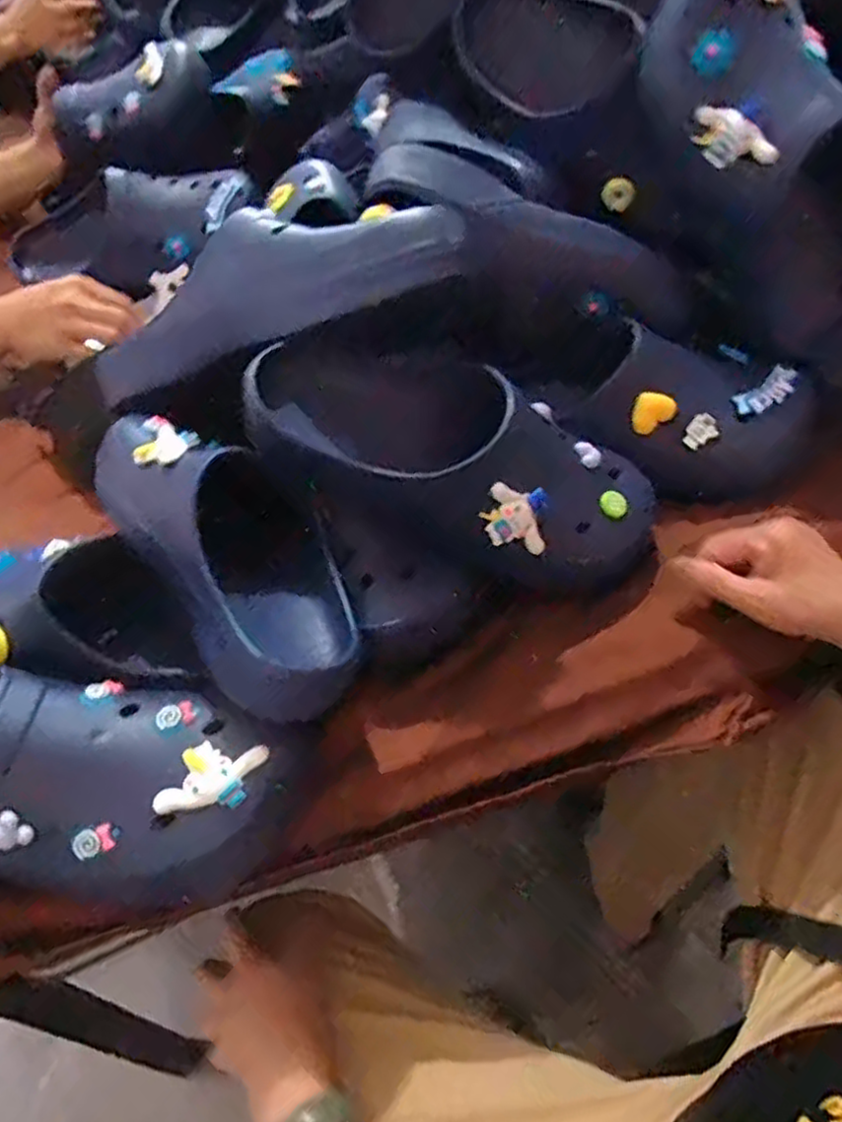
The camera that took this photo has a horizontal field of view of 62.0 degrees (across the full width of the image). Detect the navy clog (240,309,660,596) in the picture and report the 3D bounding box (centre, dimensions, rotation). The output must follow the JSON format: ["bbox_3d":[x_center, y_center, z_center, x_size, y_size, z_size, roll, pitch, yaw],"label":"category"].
[{"bbox_3d":[0.029,-0.068,0.459,0.281,0.097,0.121,25,56,-6],"label":"navy clog"}]

